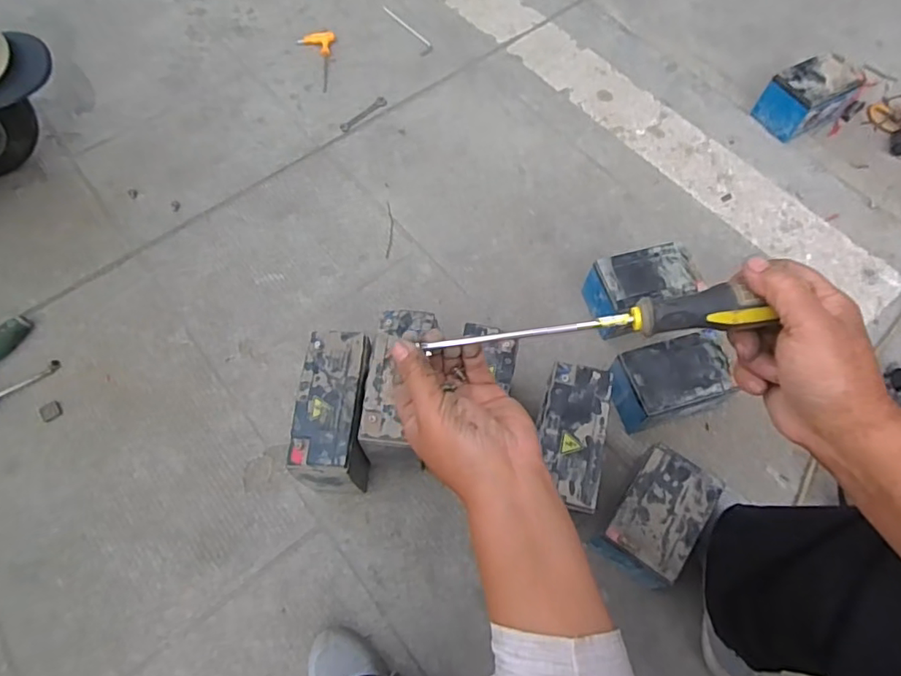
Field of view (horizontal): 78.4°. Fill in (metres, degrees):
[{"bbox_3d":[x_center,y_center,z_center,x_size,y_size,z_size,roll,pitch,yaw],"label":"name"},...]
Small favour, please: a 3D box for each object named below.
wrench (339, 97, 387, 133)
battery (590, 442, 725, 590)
[{"bbox_3d":[-0.179,-0.460,1.135,0.023,0.008,0.122,40,70,17],"label":"wrench"},{"bbox_3d":[0.266,0.241,0.737,0.098,0.101,0.164,35,69,15],"label":"battery"}]

